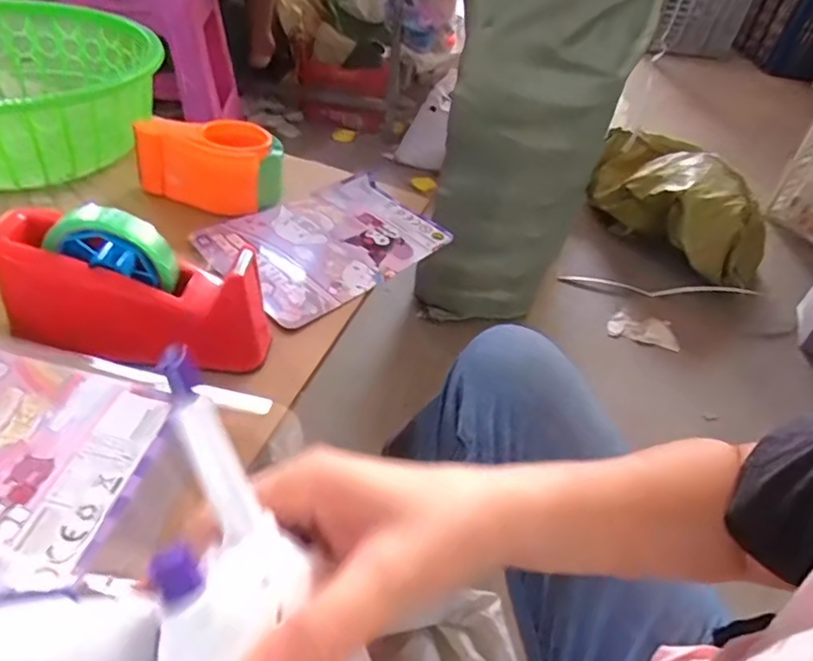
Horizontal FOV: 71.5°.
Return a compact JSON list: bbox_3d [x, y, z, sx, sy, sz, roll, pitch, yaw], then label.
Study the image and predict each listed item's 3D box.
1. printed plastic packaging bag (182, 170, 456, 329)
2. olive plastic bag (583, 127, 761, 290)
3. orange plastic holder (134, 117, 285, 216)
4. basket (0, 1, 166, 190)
[{"bbox_3d":[-0.087,-0.101,0.628,0.169,0.009,0.242,38,50,22],"label":"printed plastic packaging bag"},{"bbox_3d":[0.654,-0.322,1.407,0.239,0.216,0.482,-14,48,-20],"label":"olive plastic bag"},{"bbox_3d":[-0.220,-0.194,0.644,0.138,0.081,0.089,13,45,6],"label":"orange plastic holder"},{"bbox_3d":[-0.458,-0.279,0.652,0.322,0.103,0.313,4,45,-4],"label":"basket"}]

